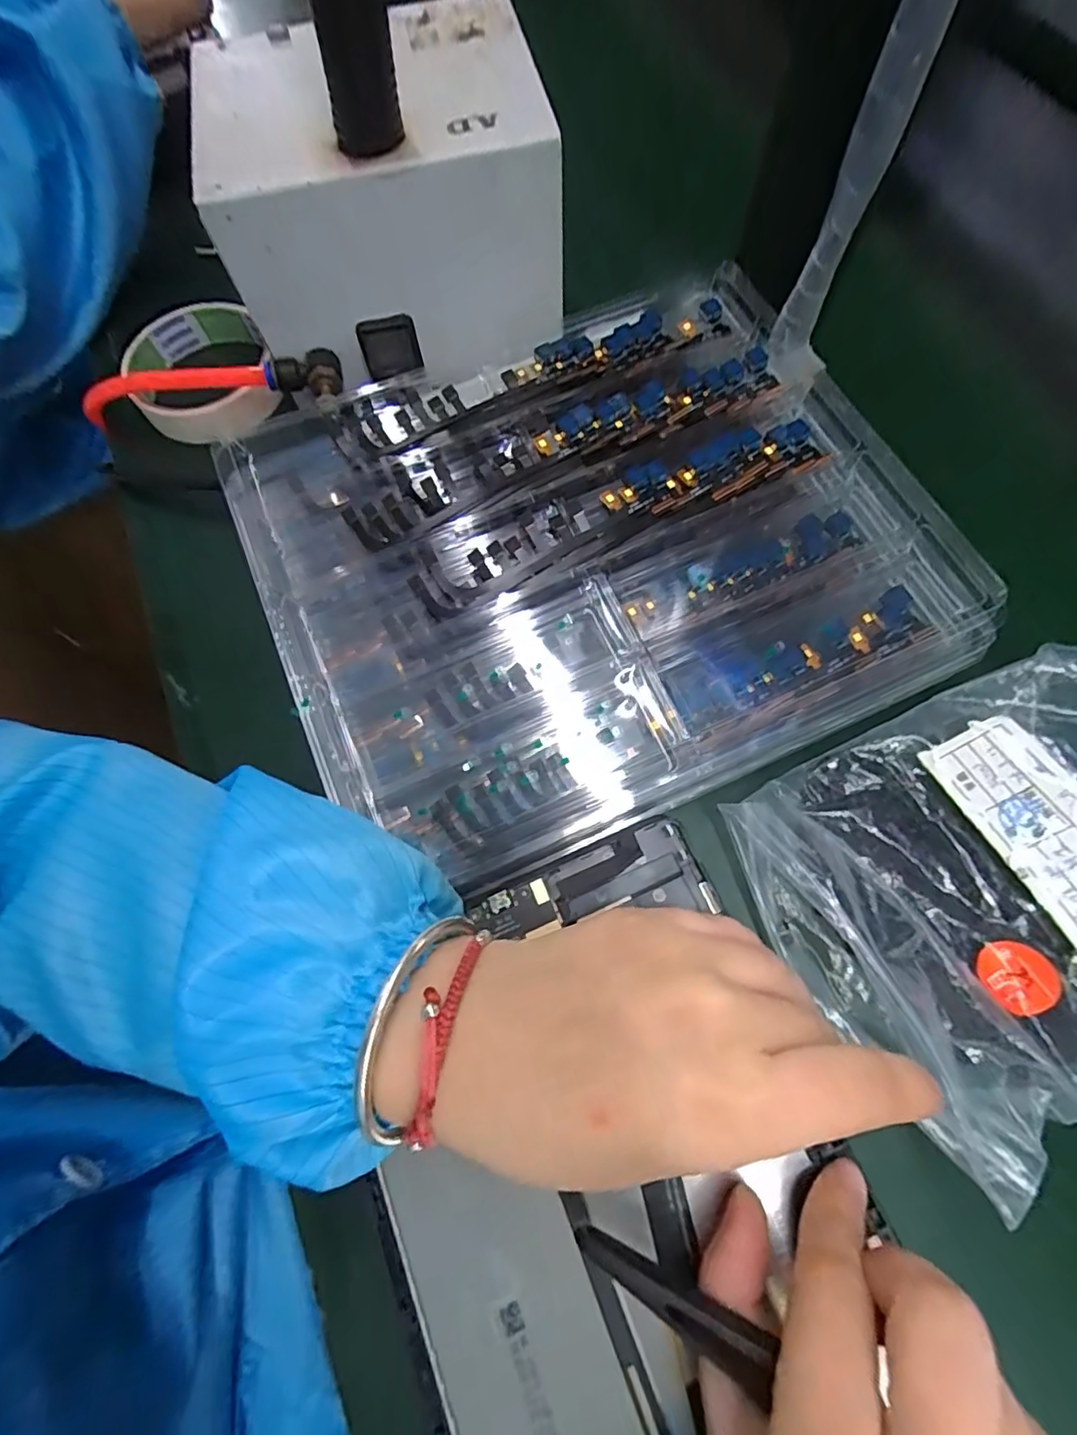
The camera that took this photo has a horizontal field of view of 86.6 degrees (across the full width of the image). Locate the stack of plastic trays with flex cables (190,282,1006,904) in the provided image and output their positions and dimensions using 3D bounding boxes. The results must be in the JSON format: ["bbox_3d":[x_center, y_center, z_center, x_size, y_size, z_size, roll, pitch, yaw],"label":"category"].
[{"bbox_3d":[0.019,-0.070,0.261,0.278,0.058,0.230,-21,73,-7],"label":"stack of plastic trays with flex cables"}]

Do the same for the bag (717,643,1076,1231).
[{"bbox_3d":[0.169,0.057,0.204,0.157,0.038,0.140,-30,74,-9],"label":"bag"}]

